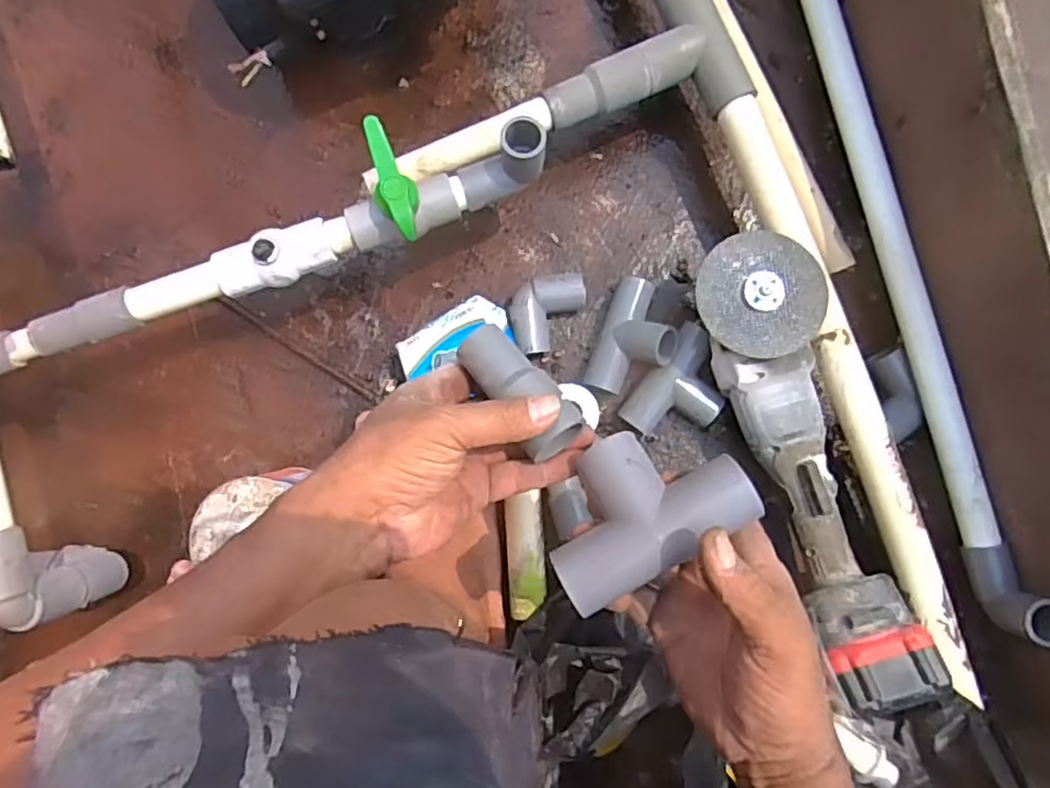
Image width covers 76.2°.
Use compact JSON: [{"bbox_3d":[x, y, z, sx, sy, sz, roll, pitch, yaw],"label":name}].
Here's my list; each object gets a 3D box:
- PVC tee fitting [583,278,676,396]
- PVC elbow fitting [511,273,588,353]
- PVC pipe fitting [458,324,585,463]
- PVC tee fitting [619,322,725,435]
[{"bbox_3d":[0.097,-0.047,0.575,0.063,0.051,0.102,20,88,2],"label":"PVC tee fitting"},{"bbox_3d":[0.018,-0.074,0.592,0.052,0.035,0.077,38,89,3],"label":"PVC elbow fitting"},{"bbox_3d":[-0.006,-0.003,0.402,0.038,0.030,0.085,-44,75,-1],"label":"PVC pipe fitting"},{"bbox_3d":[0.137,-0.002,0.581,0.067,0.039,0.100,36,88,3],"label":"PVC tee fitting"}]

